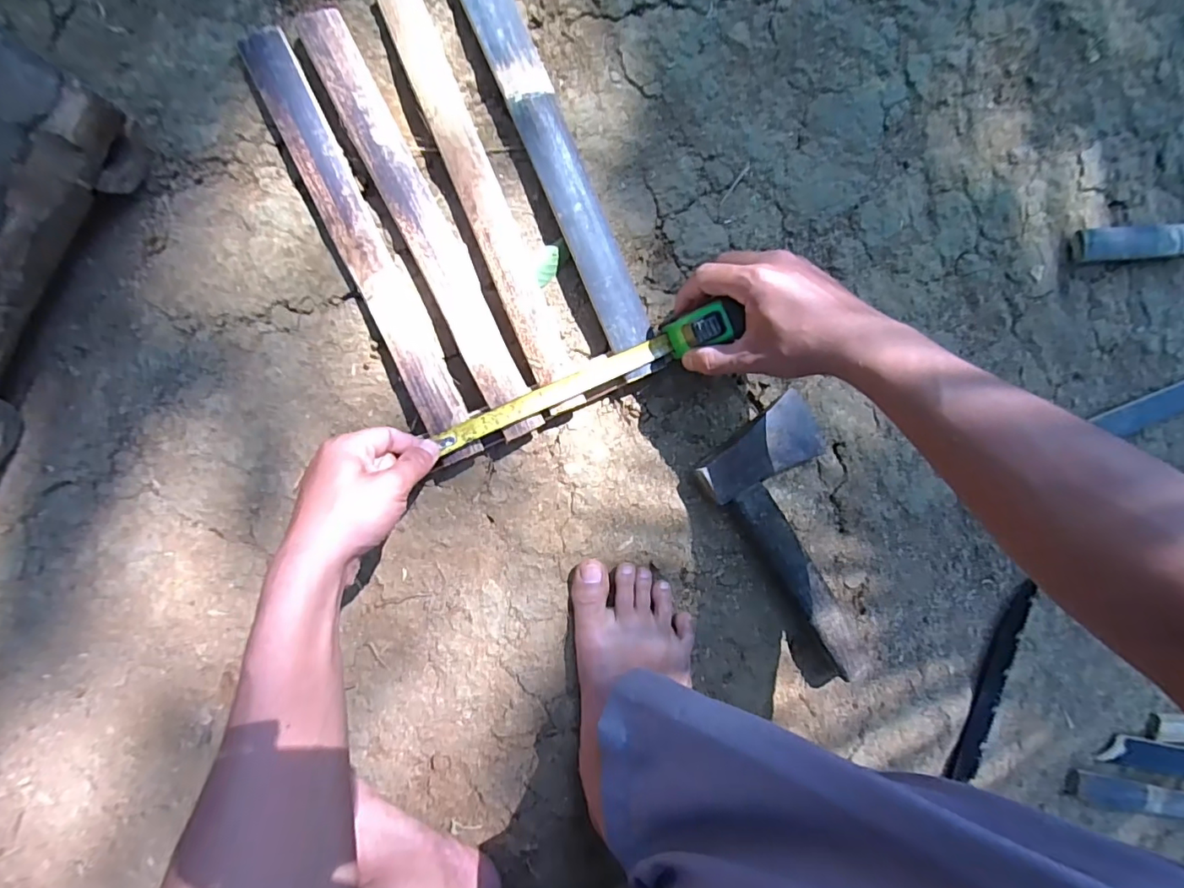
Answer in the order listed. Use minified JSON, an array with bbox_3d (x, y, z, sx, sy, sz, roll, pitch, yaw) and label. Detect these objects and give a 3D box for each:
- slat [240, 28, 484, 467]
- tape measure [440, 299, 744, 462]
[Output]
[{"bbox_3d":[-0.177,-0.148,0.412,0.035,0.025,0.347,-25,97,-6],"label":"slat"},{"bbox_3d":[-0.006,-0.051,0.420,0.247,0.054,0.028,-24,97,2],"label":"tape measure"}]

